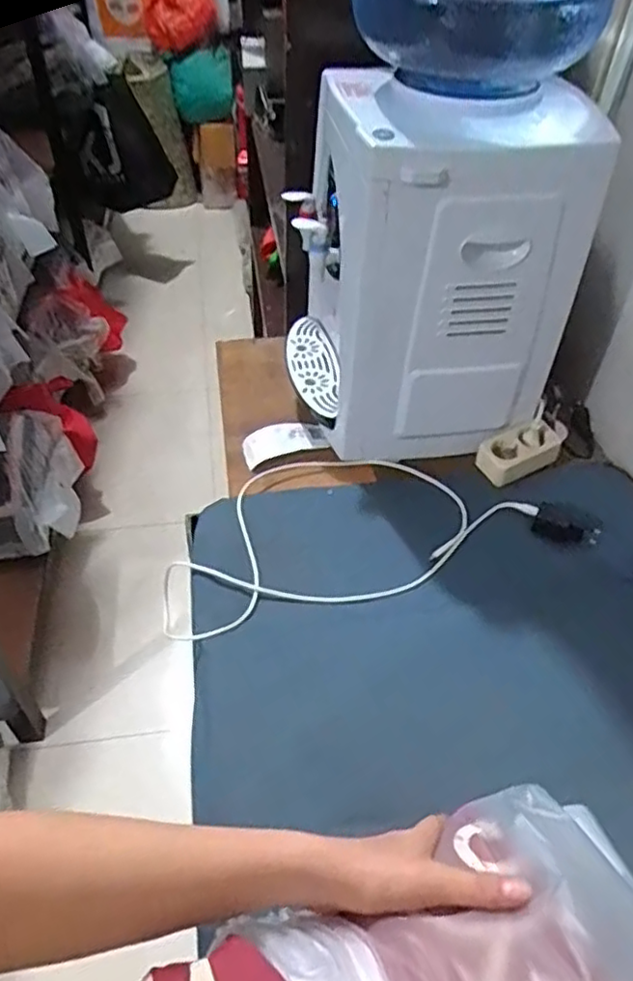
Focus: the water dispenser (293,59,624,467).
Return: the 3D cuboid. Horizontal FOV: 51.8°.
[{"bbox_3d":[0.136,-0.277,0.858,0.310,0.430,0.252,-3,46,-6],"label":"water dispenser"}]

